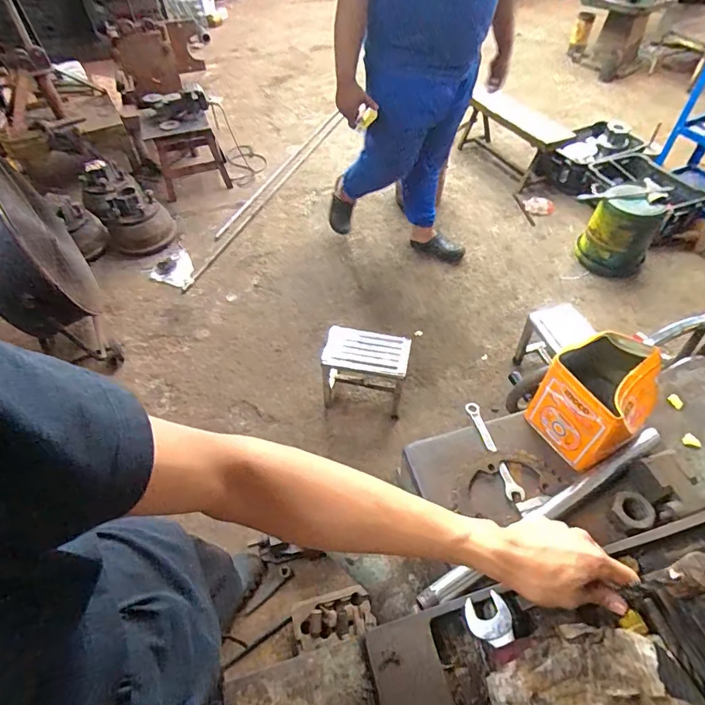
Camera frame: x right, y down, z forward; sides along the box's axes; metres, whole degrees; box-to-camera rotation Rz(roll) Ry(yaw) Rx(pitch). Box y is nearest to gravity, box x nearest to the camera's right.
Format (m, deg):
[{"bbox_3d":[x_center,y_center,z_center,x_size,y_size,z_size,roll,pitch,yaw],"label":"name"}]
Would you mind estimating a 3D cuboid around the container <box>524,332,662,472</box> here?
[{"bbox_3d":[0.338,0.060,0.633,0.147,0.122,0.126,-30,56,-20],"label":"container"}]

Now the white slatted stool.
[{"bbox_3d":[0.051,0.060,1.683,0.300,0.272,0.174,6,51,7],"label":"white slatted stool"}]

